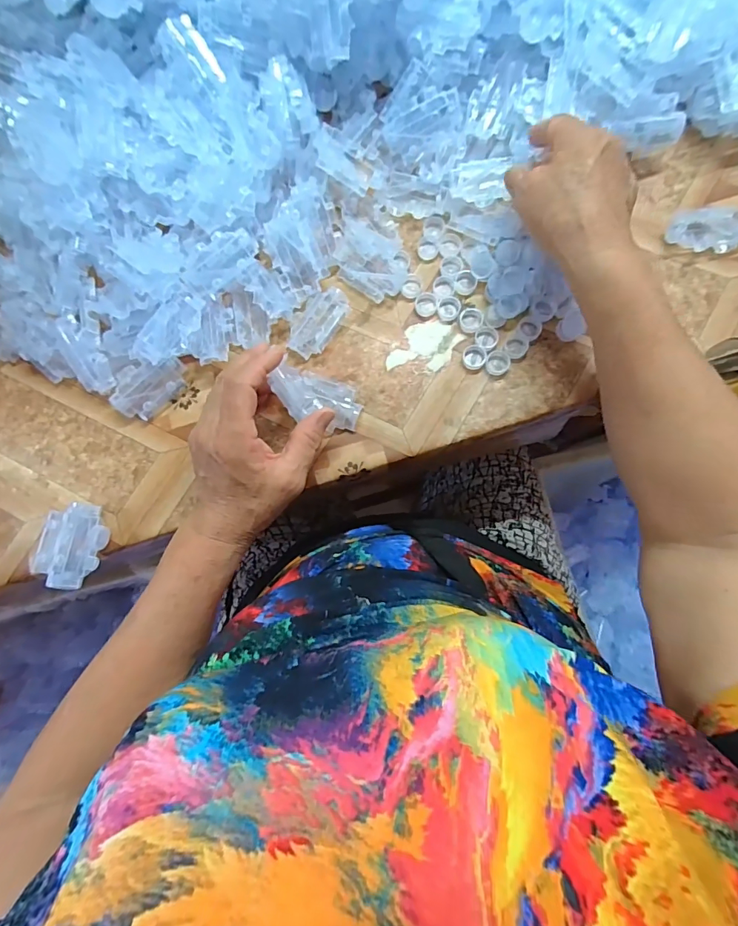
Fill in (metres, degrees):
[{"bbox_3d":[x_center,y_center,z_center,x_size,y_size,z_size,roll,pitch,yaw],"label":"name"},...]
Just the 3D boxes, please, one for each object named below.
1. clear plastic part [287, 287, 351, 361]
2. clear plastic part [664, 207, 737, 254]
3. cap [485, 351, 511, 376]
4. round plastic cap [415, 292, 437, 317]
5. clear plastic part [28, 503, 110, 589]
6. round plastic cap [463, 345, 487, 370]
[{"bbox_3d":[-0.046,-0.128,0.388,0.042,0.017,0.067,34,85,8],"label":"clear plastic part"},{"bbox_3d":[0.306,-0.208,0.380,0.079,0.014,0.044,-6,82,3],"label":"clear plastic part"},{"bbox_3d":[0.113,-0.088,0.375,0.020,0.007,0.020,-1,82,4],"label":"cap"},{"bbox_3d":[0.052,-0.146,0.391,0.019,0.004,0.022,7,82,5],"label":"round plastic cap"},{"bbox_3d":[-0.249,0.069,0.362,0.040,0.030,0.068,13,83,5],"label":"clear plastic part"},{"bbox_3d":[0.093,-0.094,0.379,0.020,0.006,0.022,-1,82,4],"label":"round plastic cap"}]

